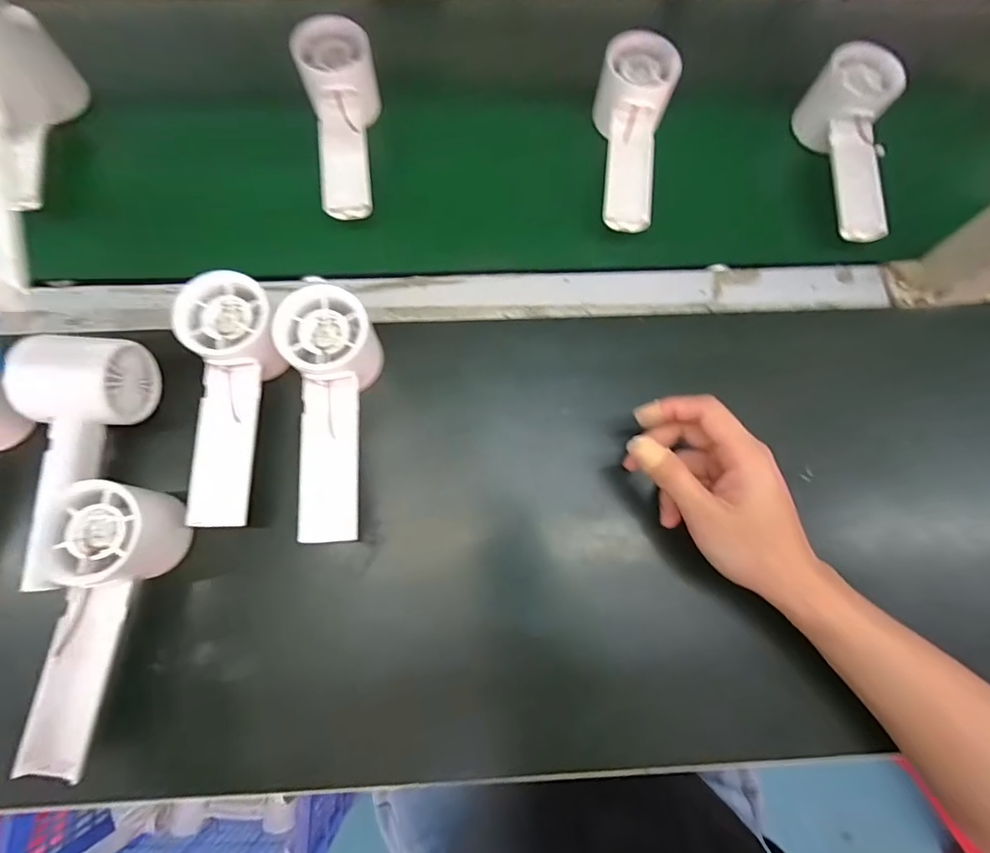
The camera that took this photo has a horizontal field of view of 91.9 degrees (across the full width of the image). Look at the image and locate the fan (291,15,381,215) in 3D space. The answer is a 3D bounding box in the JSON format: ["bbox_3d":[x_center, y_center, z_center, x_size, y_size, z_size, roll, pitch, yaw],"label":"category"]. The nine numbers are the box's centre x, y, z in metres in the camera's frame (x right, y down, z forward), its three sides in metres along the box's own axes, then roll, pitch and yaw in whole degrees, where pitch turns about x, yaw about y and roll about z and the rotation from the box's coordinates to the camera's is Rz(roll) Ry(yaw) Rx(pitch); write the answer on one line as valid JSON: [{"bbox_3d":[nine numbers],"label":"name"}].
[{"bbox_3d":[-0.117,-0.239,0.387,0.058,0.062,0.154,-12,76,-5],"label":"fan"}]

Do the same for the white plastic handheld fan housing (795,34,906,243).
[{"bbox_3d":[0.291,-0.228,0.389,0.052,0.047,0.158,6,75,0],"label":"white plastic handheld fan housing"}]

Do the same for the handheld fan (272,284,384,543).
[{"bbox_3d":[-0.102,-0.007,0.315,0.056,0.052,0.157,-9,76,-4],"label":"handheld fan"}]

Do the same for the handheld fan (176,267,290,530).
[{"bbox_3d":[-0.168,-0.017,0.317,0.056,0.055,0.158,-6,76,-4],"label":"handheld fan"}]

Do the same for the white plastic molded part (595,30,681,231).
[{"bbox_3d":[0.105,-0.232,0.385,0.060,0.051,0.157,12,75,1],"label":"white plastic molded part"}]

